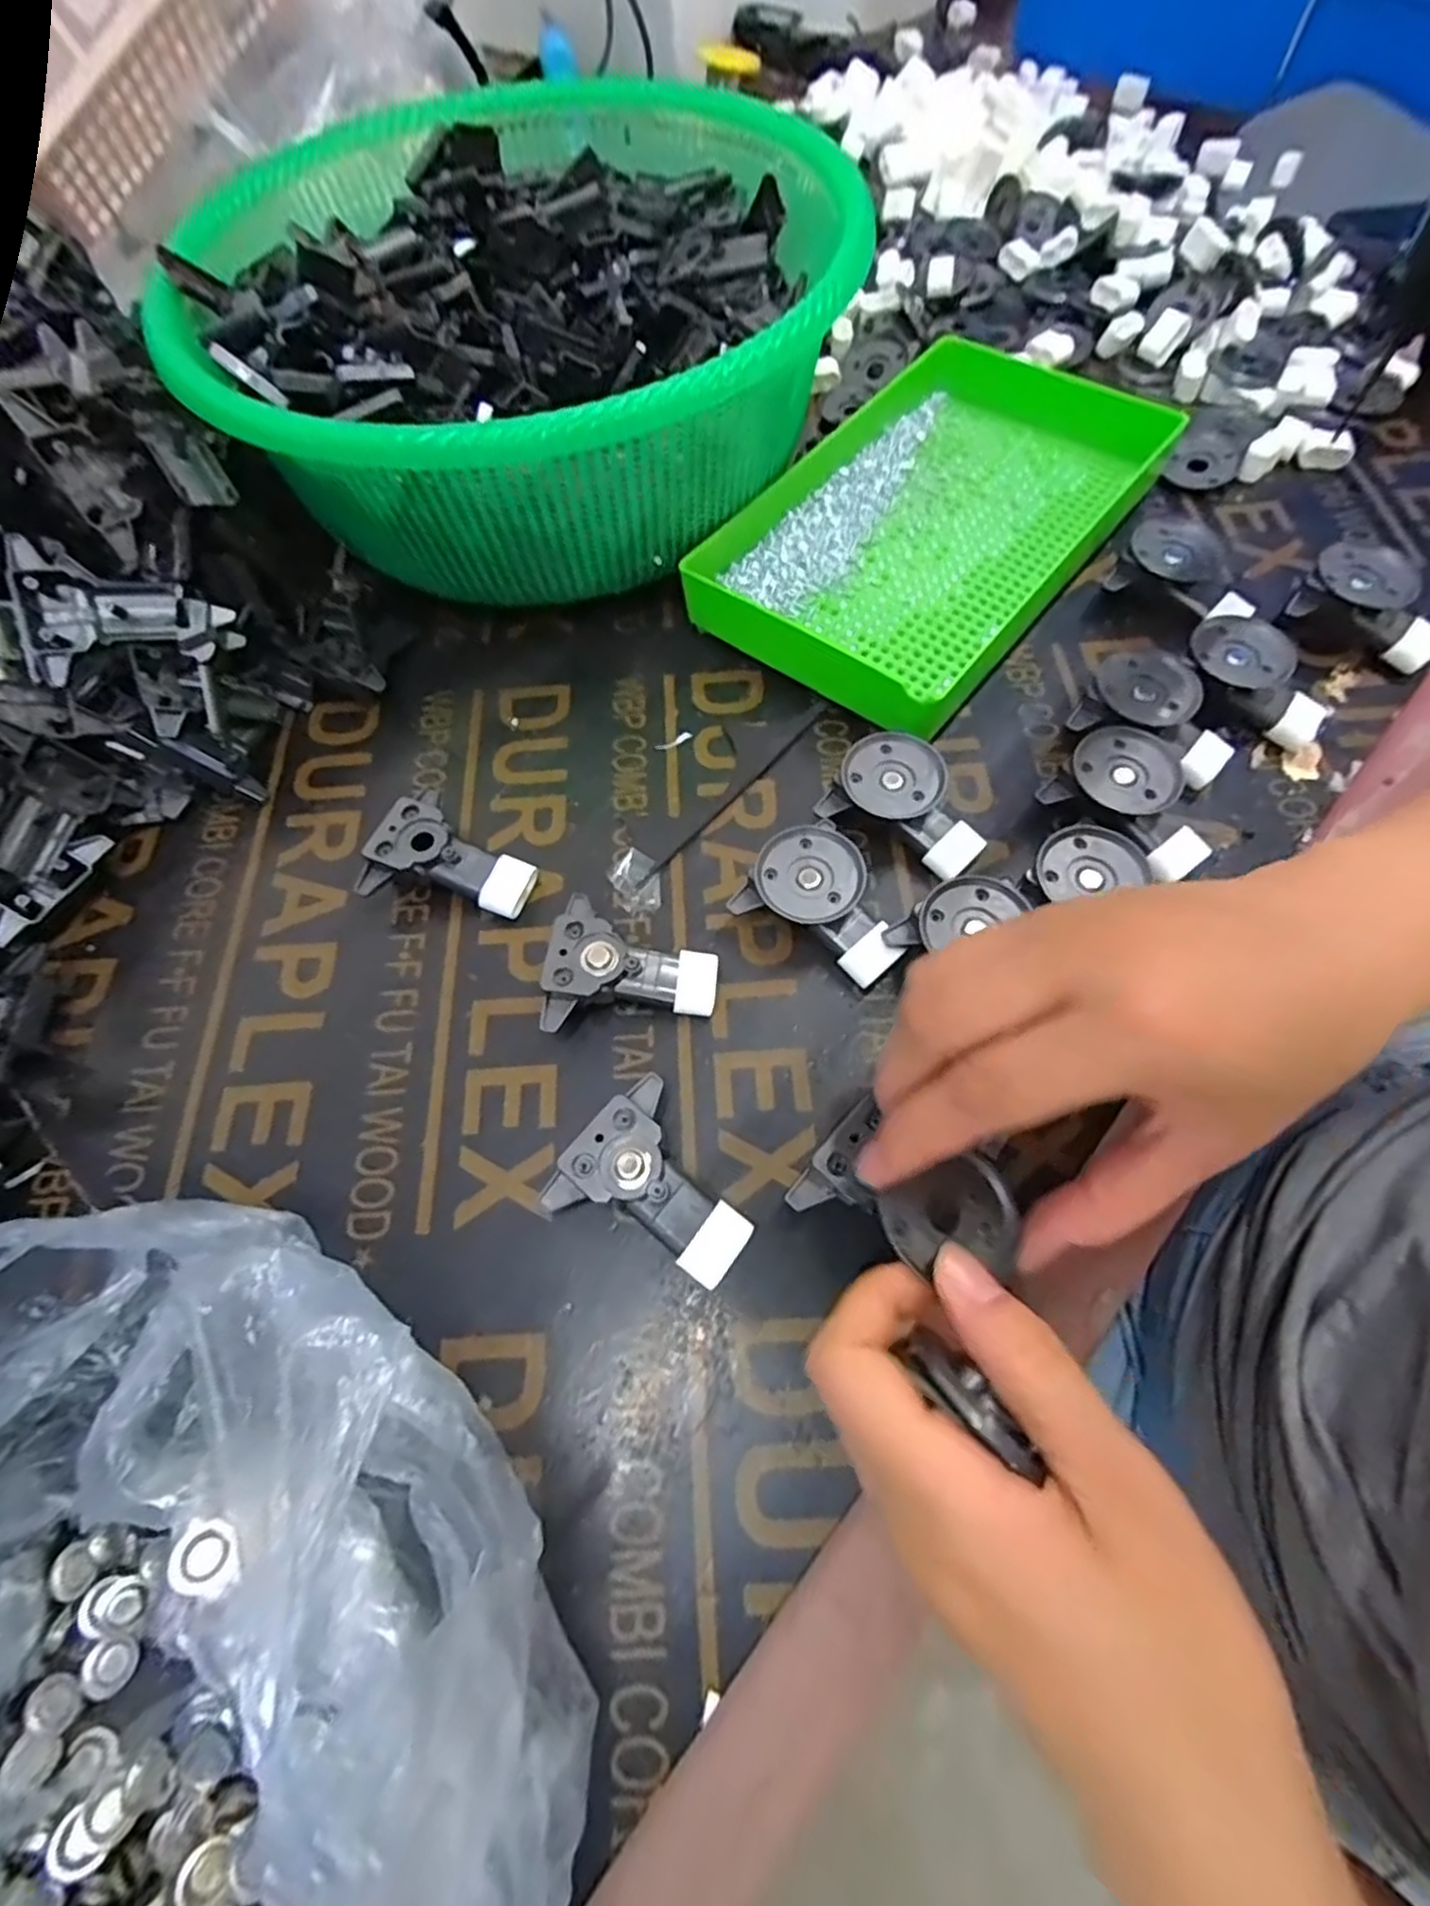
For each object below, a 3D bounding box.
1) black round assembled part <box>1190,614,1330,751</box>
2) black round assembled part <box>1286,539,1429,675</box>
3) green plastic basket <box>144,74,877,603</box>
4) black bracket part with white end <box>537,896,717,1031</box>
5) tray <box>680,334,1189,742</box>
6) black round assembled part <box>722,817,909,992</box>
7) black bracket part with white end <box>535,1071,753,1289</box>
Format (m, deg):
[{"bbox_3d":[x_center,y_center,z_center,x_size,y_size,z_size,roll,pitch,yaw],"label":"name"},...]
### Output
[{"bbox_3d":[0.243,-0.122,0.331,0.065,0.029,0.037,37,72,14],"label":"black round assembled part"},{"bbox_3d":[0.312,-0.166,0.352,0.066,0.030,0.044,23,69,9],"label":"black round assembled part"},{"bbox_3d":[-0.107,-0.328,0.391,0.312,0.119,0.348,-34,71,-13],"label":"green plastic basket"},{"bbox_3d":[-0.033,0.009,0.292,0.064,0.023,0.049,6,67,3],"label":"black bracket part with white end"},{"bbox_3d":[0.111,-0.228,0.381,0.150,0.031,0.245,37,72,14],"label":"tray"},{"bbox_3d":[0.047,-0.021,0.301,0.066,0.028,0.050,28,70,11],"label":"black round assembled part"},{"bbox_3d":[-0.018,0.083,0.257,0.065,0.026,0.052,37,72,14],"label":"black bracket part with white end"}]

